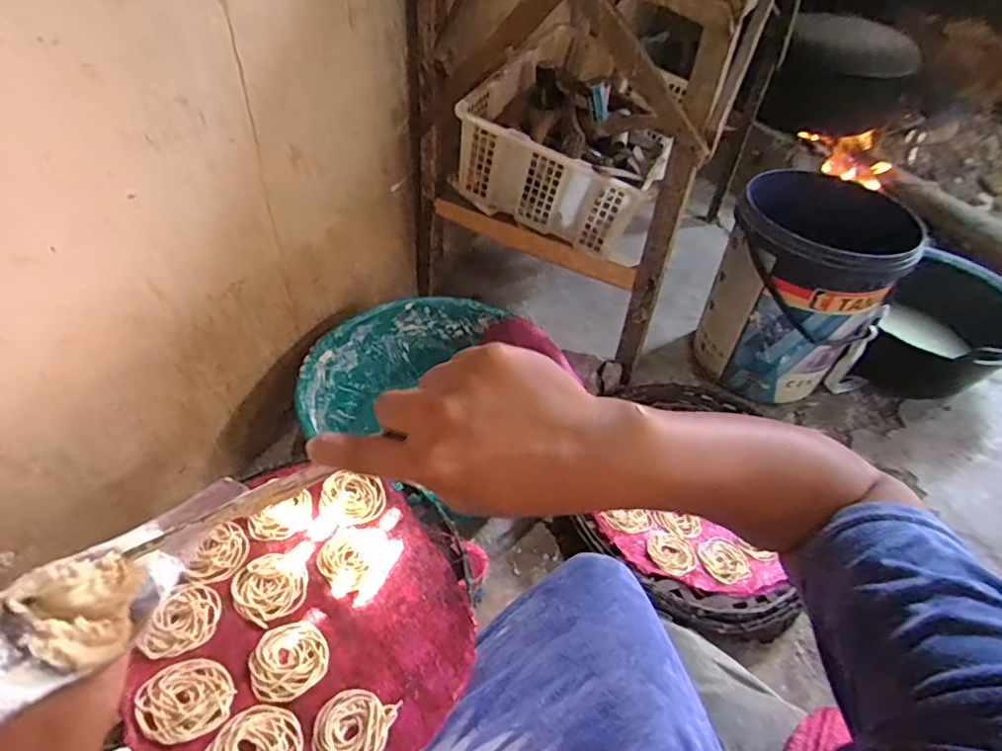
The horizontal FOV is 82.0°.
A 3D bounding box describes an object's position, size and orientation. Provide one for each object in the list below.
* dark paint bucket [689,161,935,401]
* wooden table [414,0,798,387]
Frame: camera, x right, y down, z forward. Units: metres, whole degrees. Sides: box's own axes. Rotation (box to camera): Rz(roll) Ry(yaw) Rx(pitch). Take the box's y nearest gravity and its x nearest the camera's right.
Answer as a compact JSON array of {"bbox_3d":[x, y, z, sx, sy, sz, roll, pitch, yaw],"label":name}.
[{"bbox_3d":[0.589,-0.165,1.166,0.306,0.387,0.336,27,49,19],"label":"dark paint bucket"},{"bbox_3d":[0.143,-0.449,1.065,0.534,0.636,0.370,31,50,22],"label":"wooden table"}]

